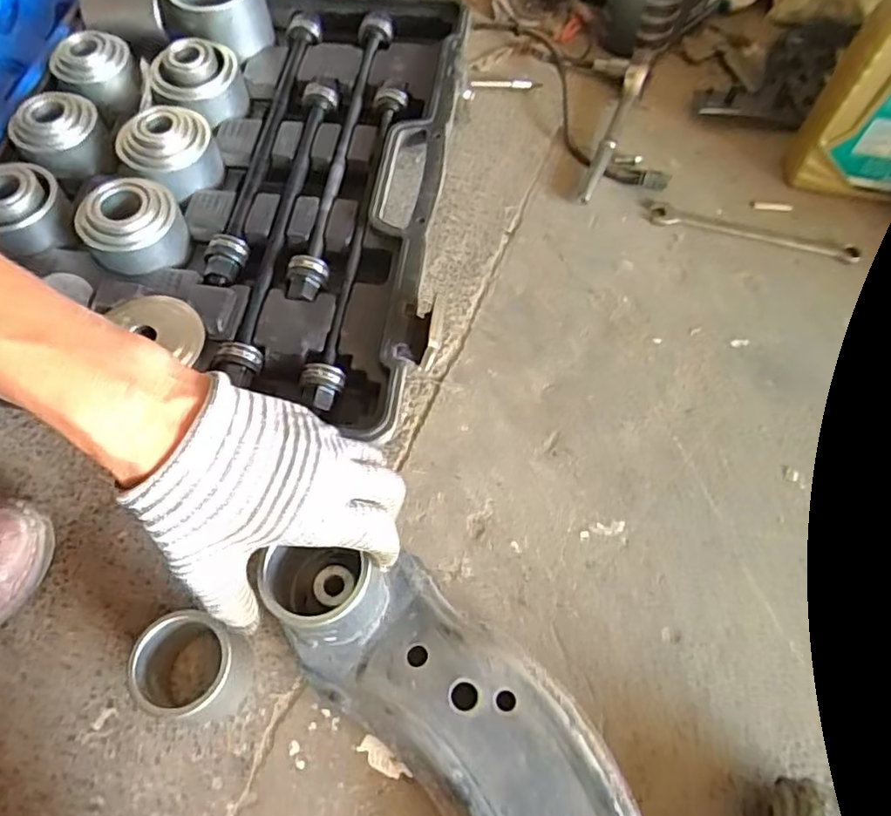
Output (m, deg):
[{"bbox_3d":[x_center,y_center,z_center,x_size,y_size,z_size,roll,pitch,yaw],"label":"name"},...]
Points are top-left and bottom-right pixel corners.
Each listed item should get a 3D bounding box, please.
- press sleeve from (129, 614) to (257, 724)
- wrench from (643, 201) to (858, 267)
[{"bbox_3d":[-0.153,0.158,0.379,0.060,0.057,0.055,0,62,0],"label":"press sleeve"},{"bbox_3d":[0.288,-0.161,0.587,0.189,0.009,0.024,14,63,7],"label":"wrench"}]

